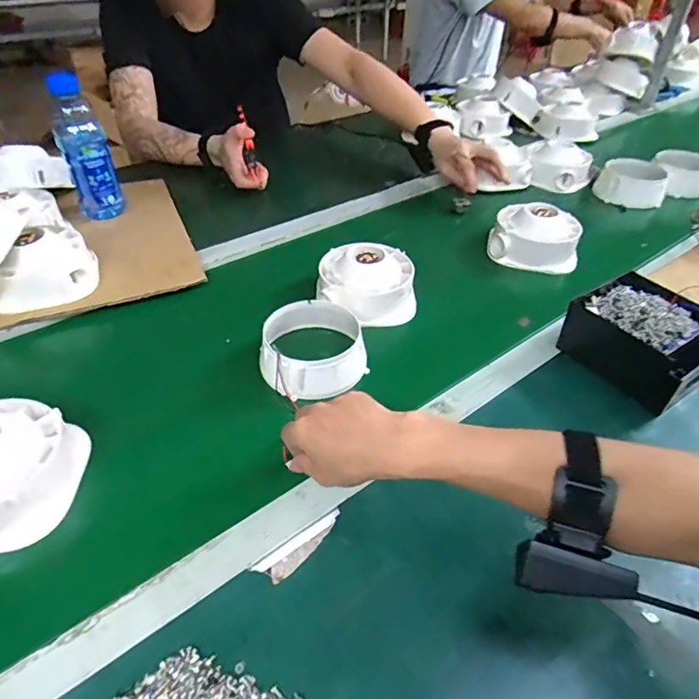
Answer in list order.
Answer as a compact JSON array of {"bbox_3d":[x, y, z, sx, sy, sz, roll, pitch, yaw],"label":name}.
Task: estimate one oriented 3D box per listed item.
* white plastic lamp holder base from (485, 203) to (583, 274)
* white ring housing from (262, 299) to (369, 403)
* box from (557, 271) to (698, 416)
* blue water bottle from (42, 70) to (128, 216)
[{"bbox_3d":[0.293,-0.177,0.766,0.137,0.071,0.092,15,43,20],"label":"white plastic lamp holder base"},{"bbox_3d":[-0.042,-0.003,0.563,0.119,0.064,0.105,-4,40,-1],"label":"white ring housing"},{"bbox_3d":[0.347,-0.014,0.572,0.128,0.077,0.146,-26,45,-25],"label":"box"},{"bbox_3d":[-0.415,-0.312,0.765,0.067,0.203,0.059,-21,43,-20],"label":"blue water bottle"}]

